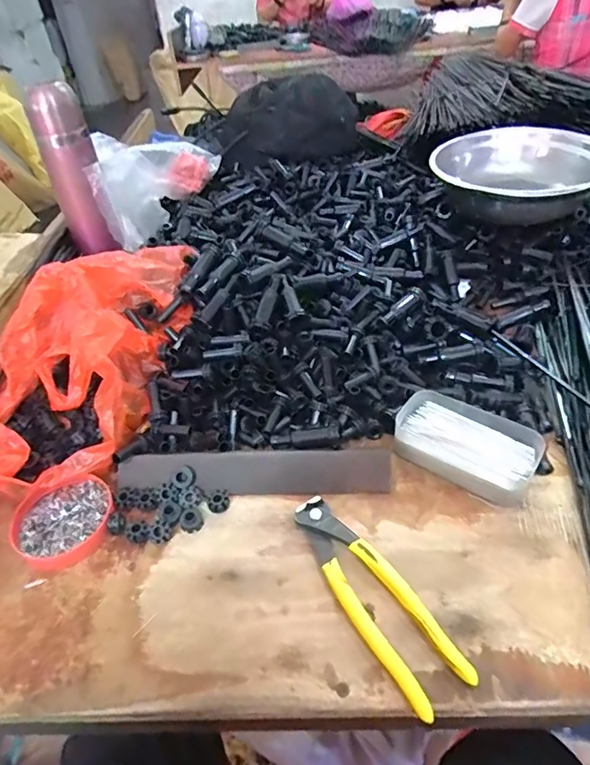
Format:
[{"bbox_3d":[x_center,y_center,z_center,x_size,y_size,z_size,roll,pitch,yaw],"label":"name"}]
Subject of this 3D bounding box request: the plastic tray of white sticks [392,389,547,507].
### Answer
[{"bbox_3d":[0.152,0.055,0.438,0.118,0.031,0.071,27,52,30],"label":"plastic tray of white sticks"}]

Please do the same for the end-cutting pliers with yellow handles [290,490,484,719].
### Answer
[{"bbox_3d":[0.054,0.151,0.359,0.047,0.014,0.165,-26,47,-21],"label":"end-cutting pliers with yellow handles"}]

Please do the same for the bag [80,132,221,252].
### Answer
[{"bbox_3d":[-0.194,-0.279,0.690,0.063,0.135,0.216,19,48,24],"label":"bag"}]

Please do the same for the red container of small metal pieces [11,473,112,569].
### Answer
[{"bbox_3d":[-0.195,0.118,0.415,0.078,0.025,0.072,-27,47,-22],"label":"red container of small metal pieces"}]

